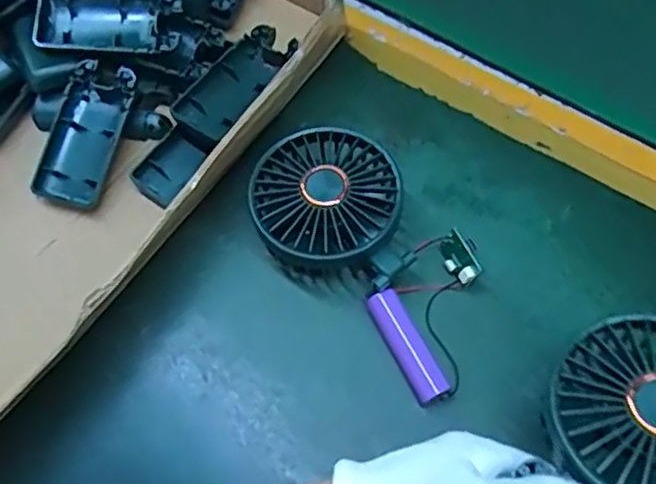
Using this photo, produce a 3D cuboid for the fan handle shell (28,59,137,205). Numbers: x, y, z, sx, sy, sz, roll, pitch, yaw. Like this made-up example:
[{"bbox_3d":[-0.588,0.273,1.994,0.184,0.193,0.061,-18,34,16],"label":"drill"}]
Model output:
[{"bbox_3d":[-0.156,-0.069,0.427,0.045,0.021,0.093,17,84,12],"label":"fan handle shell"}]

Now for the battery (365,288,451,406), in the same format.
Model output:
[{"bbox_3d":[0.044,0.058,0.363,0.018,0.018,0.065,-25,64,-9],"label":"battery"}]

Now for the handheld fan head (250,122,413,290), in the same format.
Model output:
[{"bbox_3d":[0.003,-0.021,0.390,0.089,0.046,0.089,-2,63,3],"label":"handheld fan head"}]

